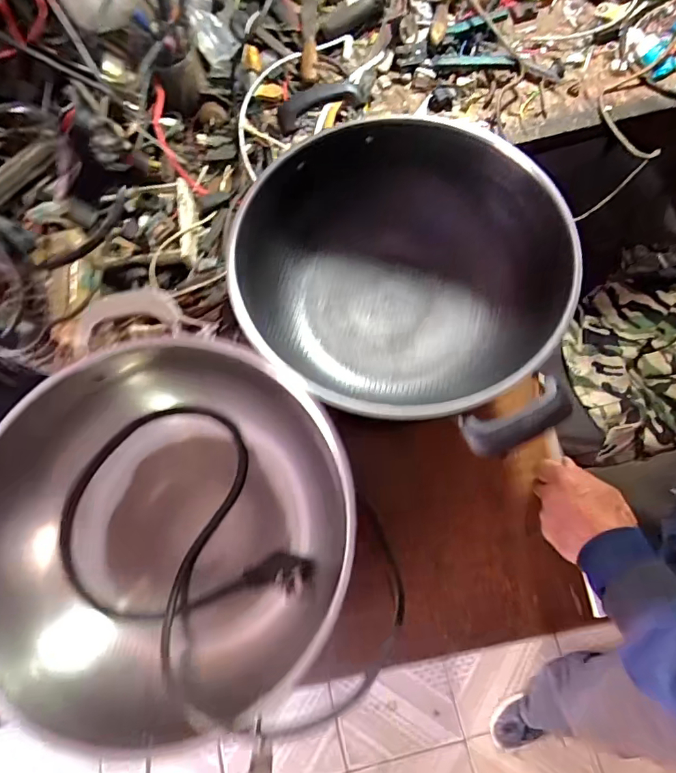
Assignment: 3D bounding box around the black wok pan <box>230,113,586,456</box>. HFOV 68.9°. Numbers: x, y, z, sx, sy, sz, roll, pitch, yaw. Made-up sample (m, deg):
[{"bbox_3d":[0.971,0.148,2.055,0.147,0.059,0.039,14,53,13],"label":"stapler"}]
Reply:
[{"bbox_3d":[0.067,-0.134,0.556,0.359,0.155,0.360,0,73,2],"label":"black wok pan"}]

